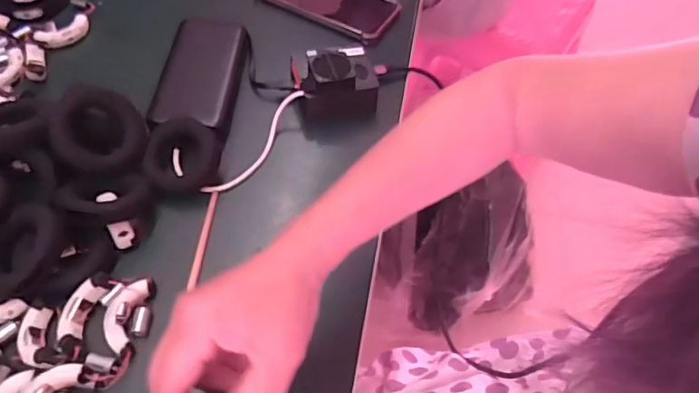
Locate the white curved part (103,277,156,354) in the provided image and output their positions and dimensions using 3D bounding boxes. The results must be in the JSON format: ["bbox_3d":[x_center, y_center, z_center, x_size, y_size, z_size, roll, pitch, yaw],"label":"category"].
[{"bbox_3d":[-0.166,0.085,0.388,0.025,0.009,0.057,9,54,2],"label":"white curved part"}]

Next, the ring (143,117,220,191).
[{"bbox_3d":[-0.151,-0.036,0.473,0.062,0.032,0.064,2,54,-3],"label":"ring"}]

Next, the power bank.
[{"bbox_3d":[-0.148,-0.131,0.535,0.074,0.019,0.159,5,54,-1],"label":"power bank"}]

